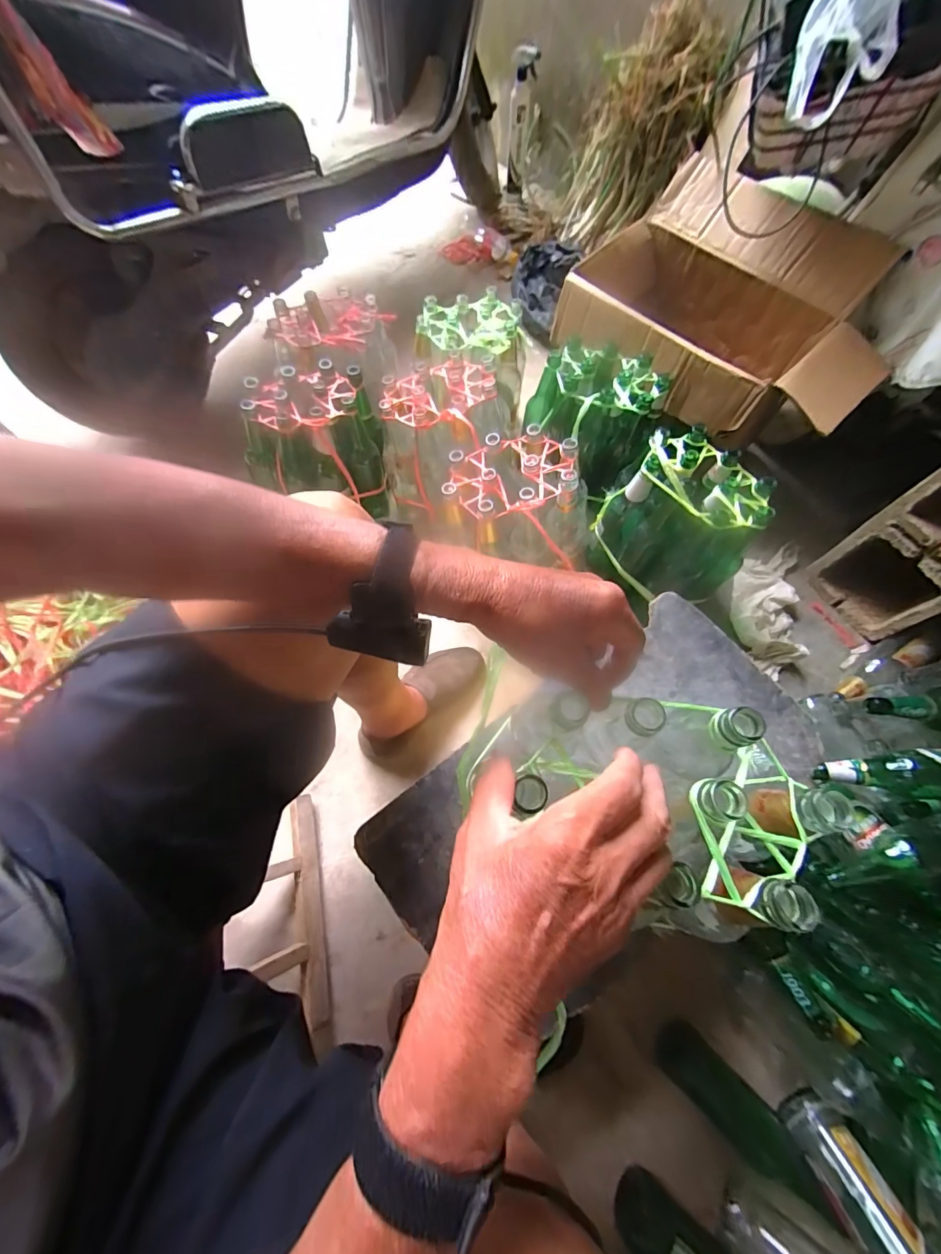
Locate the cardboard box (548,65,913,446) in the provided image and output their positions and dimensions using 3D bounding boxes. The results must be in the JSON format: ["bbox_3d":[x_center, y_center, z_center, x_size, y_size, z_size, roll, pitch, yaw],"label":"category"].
[{"bbox_3d":[0.491,-0.602,0.837,0.384,0.237,0.568,-41,74,-16],"label":"cardboard box"}]

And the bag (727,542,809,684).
[{"bbox_3d":[0.595,-0.056,0.853,0.120,0.052,0.305,18,68,7],"label":"bag"}]

